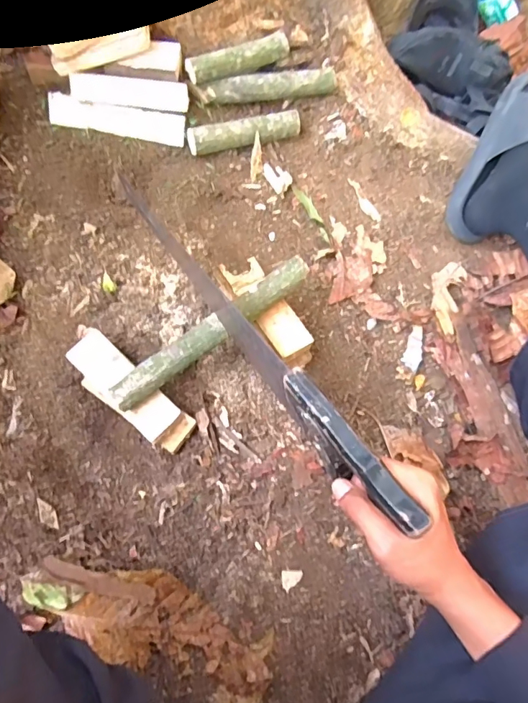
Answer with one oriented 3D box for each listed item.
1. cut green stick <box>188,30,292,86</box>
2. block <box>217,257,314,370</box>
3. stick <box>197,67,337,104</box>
[{"bbox_3d":[-0.036,-0.430,0.688,0.153,0.032,0.026,-23,72,-10],"label":"cut green stick"},{"bbox_3d":[0.003,-0.048,0.637,0.061,0.072,0.162,-31,73,-12],"label":"block"},{"bbox_3d":[0.007,-0.402,0.718,0.207,0.033,0.028,-11,70,-5],"label":"stick"}]

